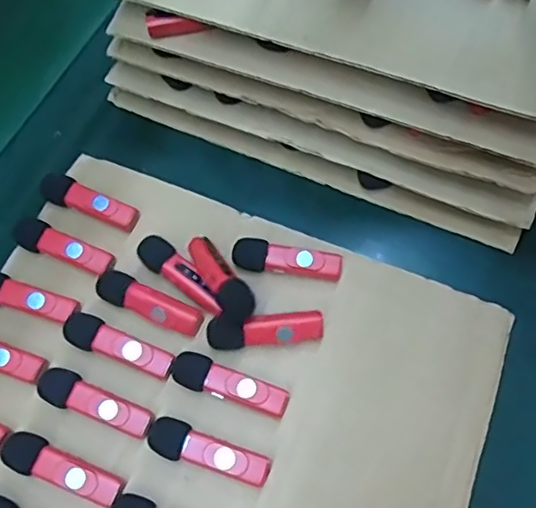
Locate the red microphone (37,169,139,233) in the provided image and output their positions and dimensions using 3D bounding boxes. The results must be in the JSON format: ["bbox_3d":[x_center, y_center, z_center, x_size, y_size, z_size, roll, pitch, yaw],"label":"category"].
[{"bbox_3d":[-0.116,-0.034,0.378,0.070,0.018,0.022,28,68,11],"label":"red microphone"}]

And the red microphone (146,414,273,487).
[{"bbox_3d":[-0.032,0.105,0.312,0.066,0.019,0.019,21,67,8],"label":"red microphone"}]

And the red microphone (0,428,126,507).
[{"bbox_3d":[-0.107,0.110,0.305,0.067,0.010,0.019,21,67,8],"label":"red microphone"}]

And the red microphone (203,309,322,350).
[{"bbox_3d":[-0.001,0.042,0.335,0.065,0.010,0.017,-4,66,-3],"label":"red microphone"}]

